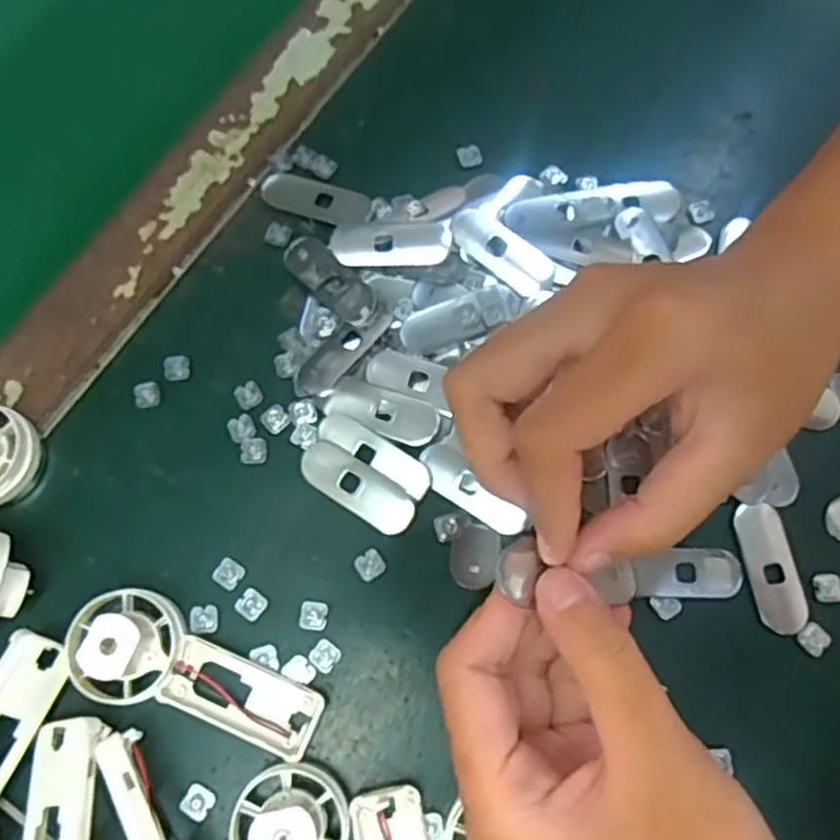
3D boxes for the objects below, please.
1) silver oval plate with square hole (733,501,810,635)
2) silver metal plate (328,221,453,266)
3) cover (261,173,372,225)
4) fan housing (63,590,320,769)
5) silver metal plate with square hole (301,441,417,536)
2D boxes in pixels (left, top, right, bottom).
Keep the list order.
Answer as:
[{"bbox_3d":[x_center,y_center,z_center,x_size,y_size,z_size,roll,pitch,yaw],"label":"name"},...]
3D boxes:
[{"bbox_3d":[0.135,0.057,0.294,0.019,0.004,0.049,-11,74,-4],"label":"silver oval plate with square hole"},{"bbox_3d":[-0.012,-0.076,0.324,0.050,0.008,0.022,-2,74,-1],"label":"silver metal plate"},{"bbox_3d":[-0.047,-0.098,0.336,0.049,0.004,0.018,18,75,5],"label":"cover"},{"bbox_3d":[-0.080,0.092,0.271,0.091,0.020,0.037,27,75,-7],"label":"fan housing"},{"bbox_3d":[-0.025,0.026,0.301,0.049,0.004,0.019,31,76,8],"label":"silver metal plate with square hole"}]

